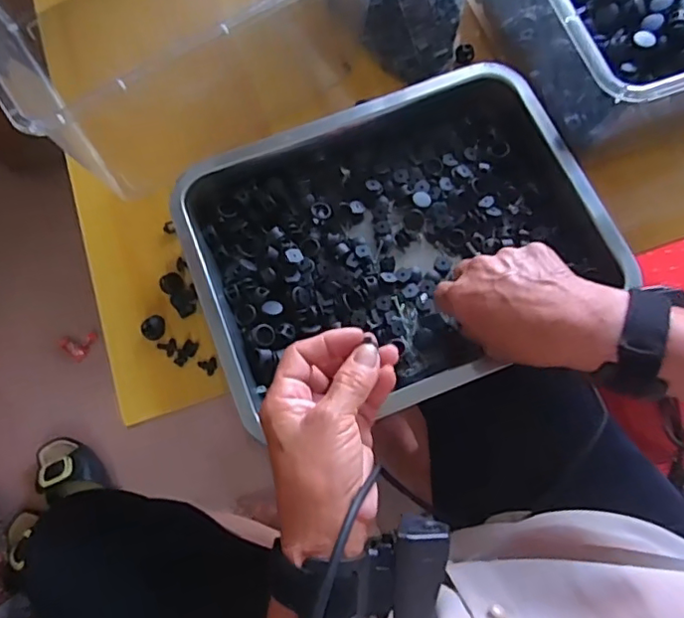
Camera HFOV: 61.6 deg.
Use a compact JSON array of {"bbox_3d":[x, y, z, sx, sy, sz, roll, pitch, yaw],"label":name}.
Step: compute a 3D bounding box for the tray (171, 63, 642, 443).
[{"bbox_3d":[0.041,-0.054,0.468,0.311,0.050,0.243,-20,73,-5],"label":"tray"}]

